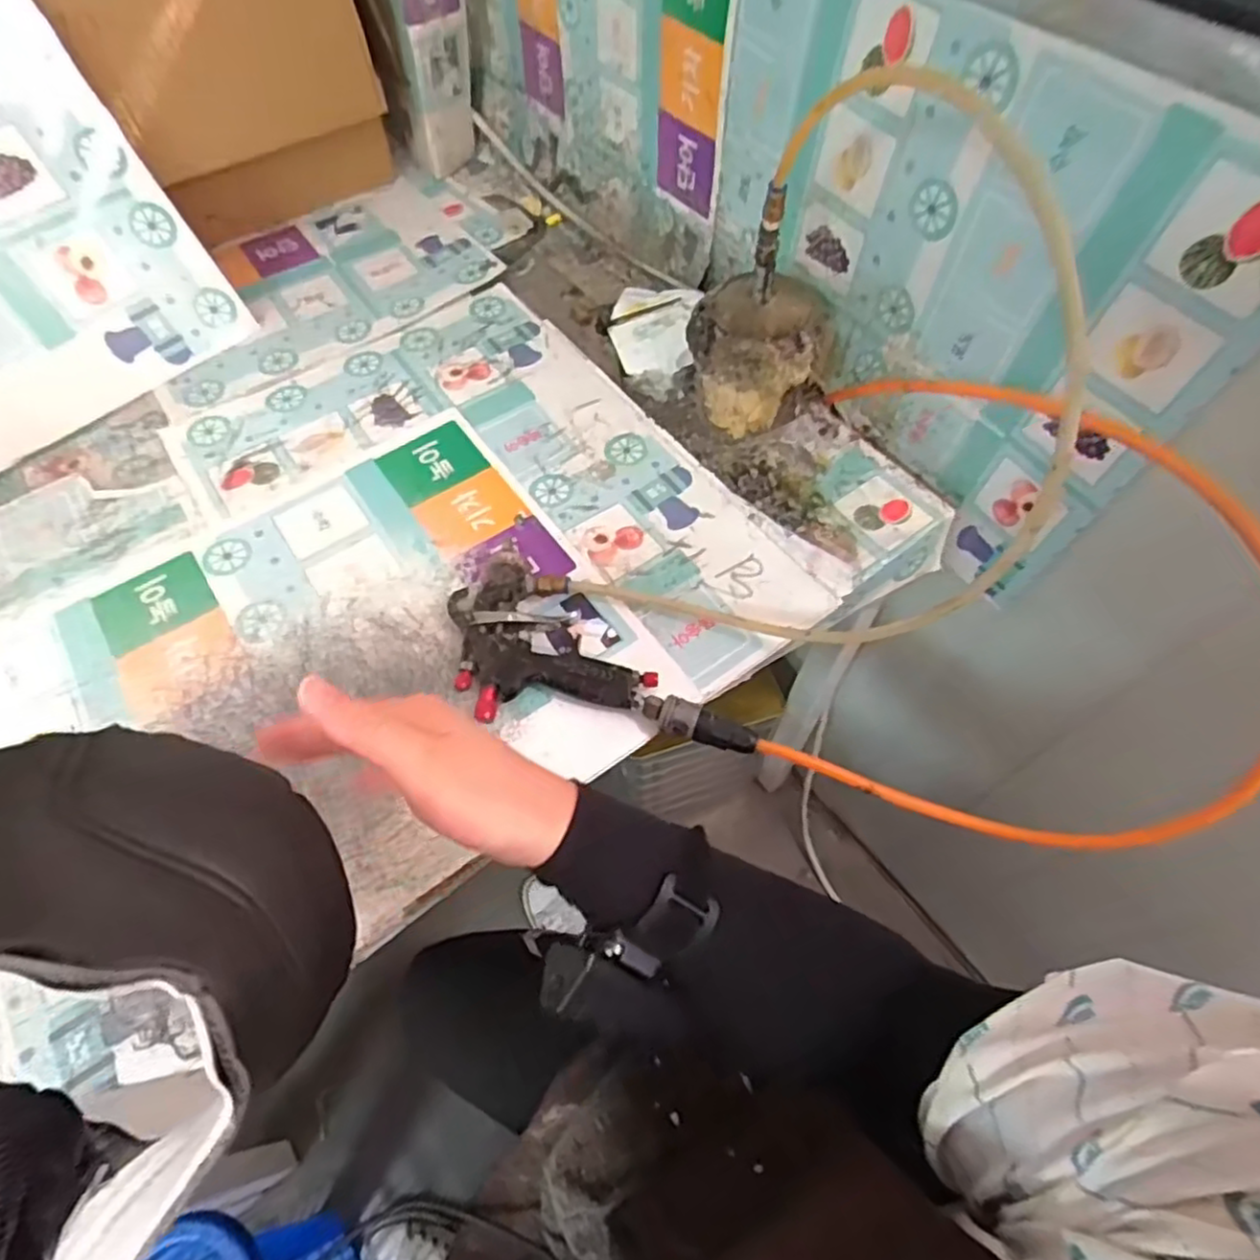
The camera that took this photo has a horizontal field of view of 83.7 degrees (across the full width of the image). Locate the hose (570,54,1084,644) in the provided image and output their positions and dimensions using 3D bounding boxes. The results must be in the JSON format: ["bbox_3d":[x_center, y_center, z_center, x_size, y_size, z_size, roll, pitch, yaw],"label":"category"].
[{"bbox_3d":[0.130,-0.128,0.447,0.257,0.315,0.247,33,66,19],"label":"hose"}]

